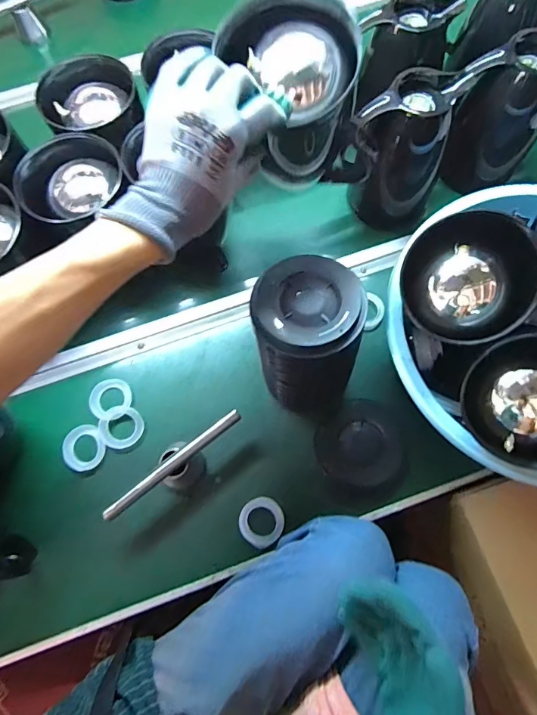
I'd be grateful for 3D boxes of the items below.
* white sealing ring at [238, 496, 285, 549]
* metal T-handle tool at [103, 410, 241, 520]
[{"bbox_3d":[-0.008,0.216,0.554,0.058,0.013,0.060,-1,72,2],"label":"white sealing ring"},{"bbox_3d":[-0.115,0.145,0.550,0.201,0.069,0.047,-41,75,-11],"label":"metal T-handle tool"}]

